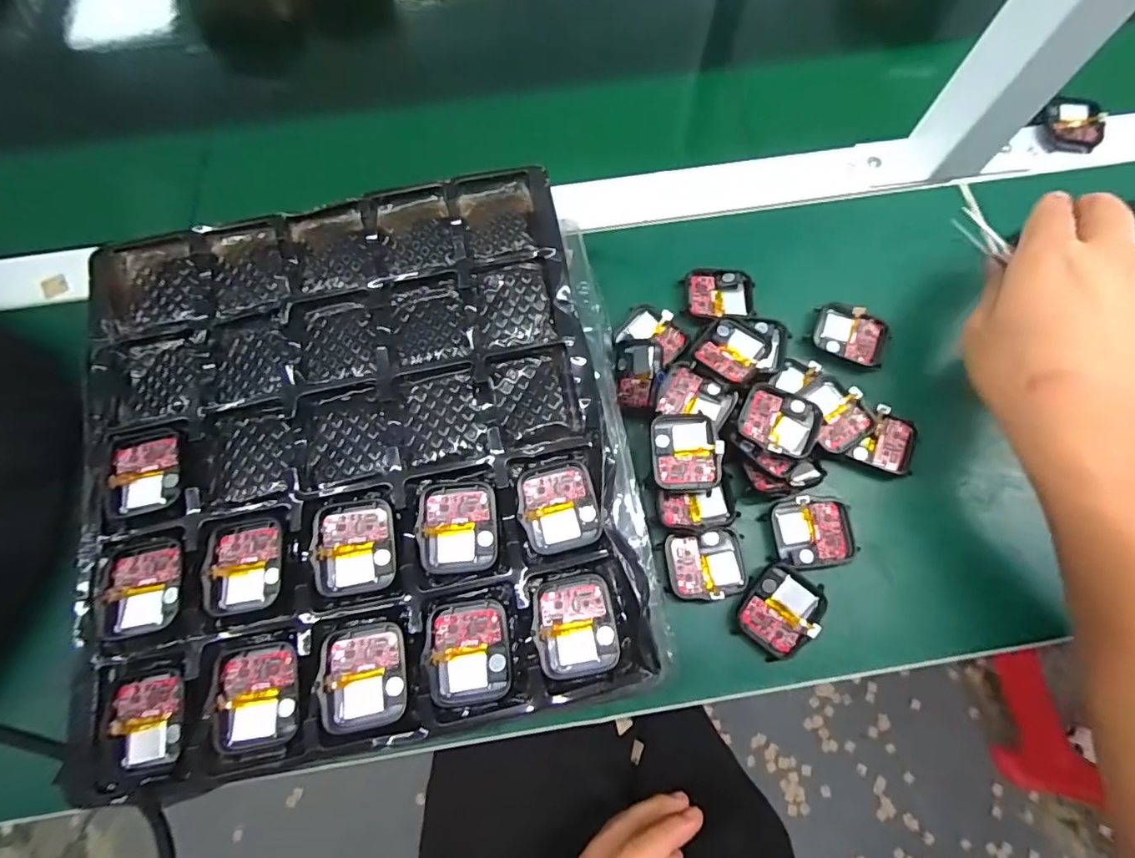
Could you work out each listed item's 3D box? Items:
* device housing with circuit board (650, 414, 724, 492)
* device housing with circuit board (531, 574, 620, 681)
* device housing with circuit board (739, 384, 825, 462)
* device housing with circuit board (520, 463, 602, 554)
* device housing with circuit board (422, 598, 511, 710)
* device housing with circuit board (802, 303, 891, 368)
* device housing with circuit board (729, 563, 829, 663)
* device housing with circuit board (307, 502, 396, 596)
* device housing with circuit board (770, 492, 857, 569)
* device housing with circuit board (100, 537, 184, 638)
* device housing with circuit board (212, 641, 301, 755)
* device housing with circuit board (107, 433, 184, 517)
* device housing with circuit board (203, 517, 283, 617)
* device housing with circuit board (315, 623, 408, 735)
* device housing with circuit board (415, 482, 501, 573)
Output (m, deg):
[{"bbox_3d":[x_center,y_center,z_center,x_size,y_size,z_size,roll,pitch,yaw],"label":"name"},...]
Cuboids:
[{"bbox_3d":[0.065,0.013,0.287,0.036,0.016,0.042,-1,72,0],"label":"device housing with circuit board"},{"bbox_3d":[0.003,0.089,0.234,0.036,0.008,0.043,-8,72,-3],"label":"device housing with circuit board"},{"bbox_3d":[0.119,-0.003,0.293,0.042,0.013,0.038,23,73,7],"label":"device housing with circuit board"},{"bbox_3d":[-0.004,0.038,0.254,0.037,0.010,0.041,-15,72,-5],"label":"device housing with circuit board"},{"bbox_3d":[-0.044,0.100,0.233,0.037,0.008,0.044,-6,72,-2],"label":"device housing with circuit board"},{"bbox_3d":[0.176,-0.060,0.322,0.047,0.008,0.034,23,73,7],"label":"device housing with circuit board"},{"bbox_3d":[0.113,0.097,0.274,0.038,0.013,0.044,40,76,12],"label":"device housing with circuit board"},{"bbox_3d":[-0.098,0.054,0.238,0.036,0.007,0.041,-7,72,-2],"label":"device housing with circuit board"},{"bbox_3d":[0.136,0.056,0.286,0.041,0.006,0.038,-6,81,6],"label":"device housing with circuit board"},{"bbox_3d":[-0.194,0.072,0.239,0.036,0.010,0.041,-9,72,-3],"label":"device housing with circuit board"},{"bbox_3d":[-0.136,0.117,0.226,0.035,0.006,0.042,-8,72,-3],"label":"device housing with circuit board"},{"bbox_3d":[-0.205,0.021,0.250,0.035,0.006,0.038,-12,72,-4],"label":"device housing with circuit board"},{"bbox_3d":[-0.149,0.063,0.240,0.034,0.006,0.042,-7,72,-2],"label":"device housing with circuit board"},{"bbox_3d":[-0.090,0.110,0.229,0.035,0.009,0.042,-7,72,-2],"label":"device housing with circuit board"},{"bbox_3d":[-0.052,0.047,0.248,0.036,0.011,0.041,-5,72,-2],"label":"device housing with circuit board"}]

